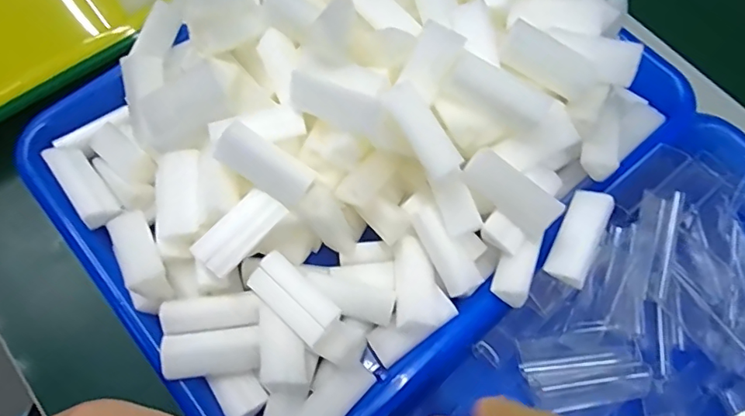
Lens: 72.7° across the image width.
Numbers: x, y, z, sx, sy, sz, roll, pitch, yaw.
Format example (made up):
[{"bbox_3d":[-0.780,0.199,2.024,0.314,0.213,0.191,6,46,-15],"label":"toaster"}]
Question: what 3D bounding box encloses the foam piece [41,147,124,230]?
[{"bbox_3d":[-0.154,-0.013,0.268,0.017,0.012,0.050,-36,74,-15],"label":"foam piece"}]

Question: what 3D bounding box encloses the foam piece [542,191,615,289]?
[{"bbox_3d":[0.102,0.014,0.249,0.020,0.010,0.047,24,84,7],"label":"foam piece"}]

